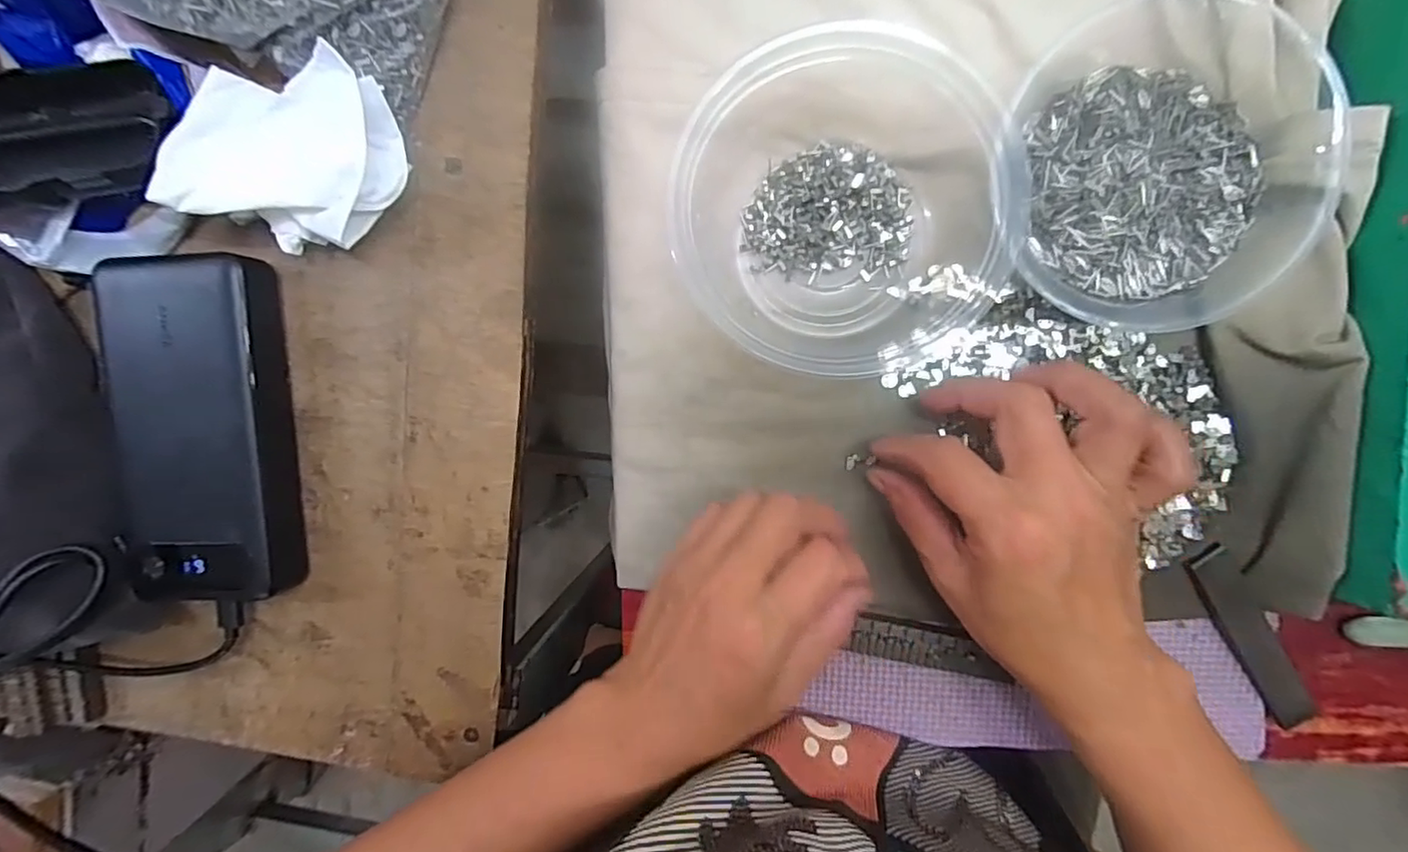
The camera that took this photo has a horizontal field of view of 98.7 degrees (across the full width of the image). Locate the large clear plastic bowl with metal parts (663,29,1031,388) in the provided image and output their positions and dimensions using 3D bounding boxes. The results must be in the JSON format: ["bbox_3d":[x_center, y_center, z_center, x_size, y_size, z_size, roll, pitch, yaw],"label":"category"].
[{"bbox_3d":[0.056,-0.095,0.264,0.140,0.053,0.143,-9,94,7],"label":"large clear plastic bowl with metal parts"}]

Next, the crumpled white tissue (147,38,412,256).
[{"bbox_3d":[-0.169,-0.113,0.253,0.075,0.048,0.070,11,96,5],"label":"crumpled white tissue"}]

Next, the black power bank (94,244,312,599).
[{"bbox_3d":[-0.230,0.003,0.276,0.065,0.028,0.153,-2,95,6],"label":"black power bank"}]

